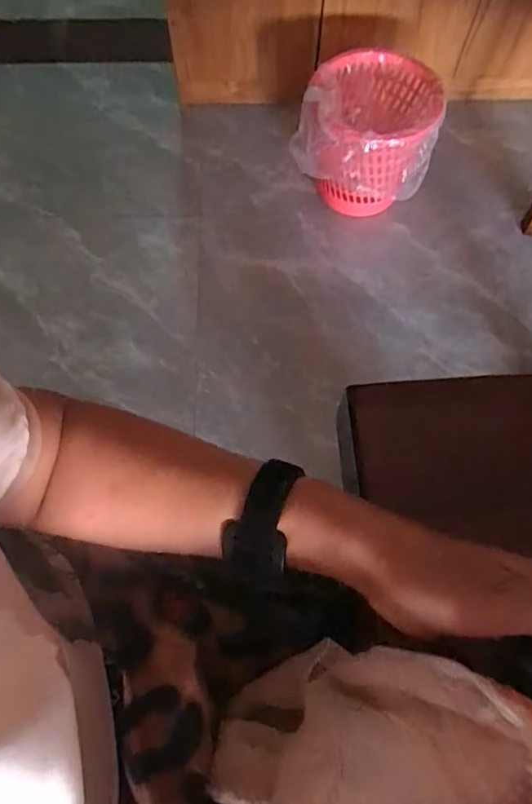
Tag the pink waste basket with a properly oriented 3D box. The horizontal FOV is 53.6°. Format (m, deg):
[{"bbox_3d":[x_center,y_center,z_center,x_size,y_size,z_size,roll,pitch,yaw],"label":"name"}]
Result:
[{"bbox_3d":[0.231,-0.597,1.205,0.277,0.261,0.282,15,68,6],"label":"pink waste basket"}]

